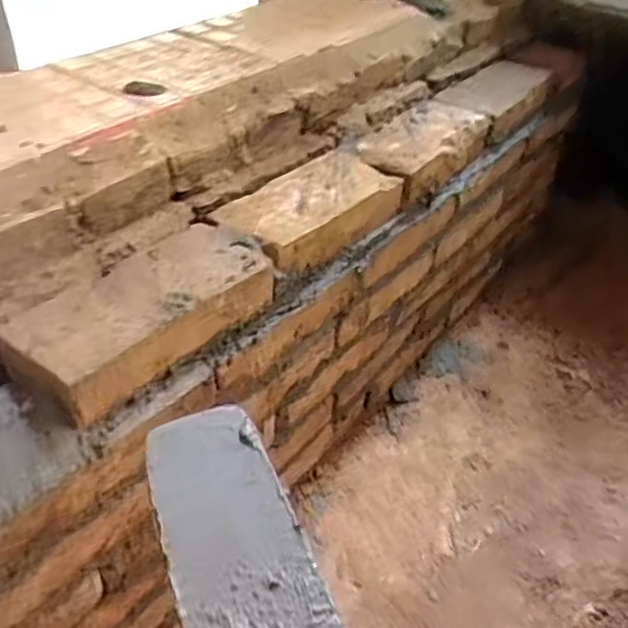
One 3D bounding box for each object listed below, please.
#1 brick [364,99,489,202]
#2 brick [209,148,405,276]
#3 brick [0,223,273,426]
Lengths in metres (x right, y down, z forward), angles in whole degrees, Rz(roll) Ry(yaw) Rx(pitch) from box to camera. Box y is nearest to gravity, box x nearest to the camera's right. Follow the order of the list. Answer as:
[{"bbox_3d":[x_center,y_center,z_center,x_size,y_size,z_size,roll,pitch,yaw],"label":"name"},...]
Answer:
[{"bbox_3d":[0.150,-0.233,0.908,0.110,0.052,0.263,23,44,23],"label":"brick"},{"bbox_3d":[0.000,-0.124,0.759,0.114,0.047,0.242,28,46,27],"label":"brick"},{"bbox_3d":[-0.156,-0.003,0.604,0.108,0.054,0.247,28,46,27],"label":"brick"}]

